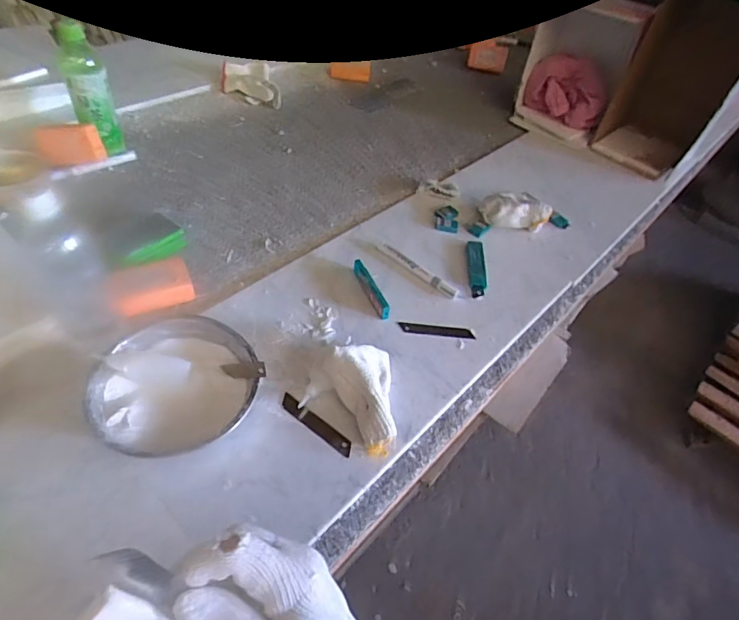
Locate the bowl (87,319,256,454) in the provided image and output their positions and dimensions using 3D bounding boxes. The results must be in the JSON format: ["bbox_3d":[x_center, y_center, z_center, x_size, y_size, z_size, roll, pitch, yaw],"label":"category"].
[{"bbox_3d":[-0.201,0.081,0.508,0.153,0.048,0.155,3,47,-4],"label":"bowl"}]

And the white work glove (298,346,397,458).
[{"bbox_3d":[-0.023,0.091,0.529,0.100,0.051,0.121,2,47,-5],"label":"white work glove"}]

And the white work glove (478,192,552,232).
[{"bbox_3d":[0.239,-0.165,0.799,0.109,0.047,0.066,9,47,2],"label":"white work glove"}]

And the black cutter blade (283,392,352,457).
[{"bbox_3d":[-0.058,0.125,0.523,0.093,0.004,0.018,35,61,12],"label":"black cutter blade"}]

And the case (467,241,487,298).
[{"bbox_3d":[0.162,-0.064,0.724,0.028,0.006,0.118,7,47,0],"label":"case"}]

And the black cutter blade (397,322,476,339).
[{"bbox_3d":[0.089,0.027,0.642,0.100,0.004,0.020,5,47,-2],"label":"black cutter blade"}]

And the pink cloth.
[{"bbox_3d":[0.431,-0.468,1.050,0.172,0.142,0.081,28,50,18],"label":"pink cloth"}]

